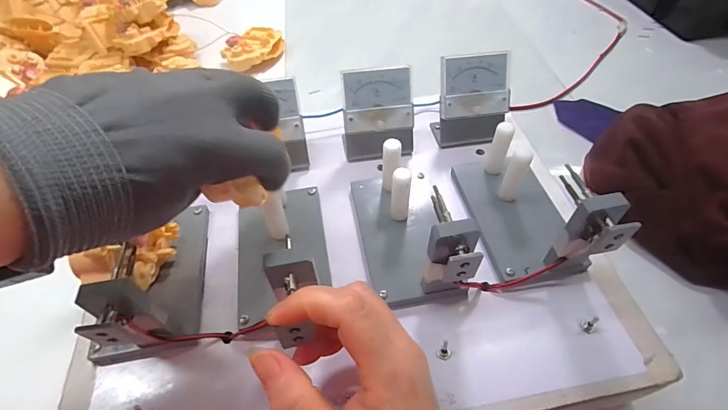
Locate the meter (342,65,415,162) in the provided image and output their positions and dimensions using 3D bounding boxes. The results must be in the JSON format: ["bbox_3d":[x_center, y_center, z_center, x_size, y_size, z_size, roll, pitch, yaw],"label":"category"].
[{"bbox_3d":[0.012,-0.081,0.360,0.069,0.074,0.040,-6,52,-3],"label":"meter"}]

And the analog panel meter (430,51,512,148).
[{"bbox_3d":[0.103,-0.098,0.370,0.072,0.075,0.041,-13,53,-9],"label":"analog panel meter"}]

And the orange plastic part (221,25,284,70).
[{"bbox_3d":[-0.169,-0.237,0.598,0.068,0.043,0.098,33,60,24],"label":"orange plastic part"}]

